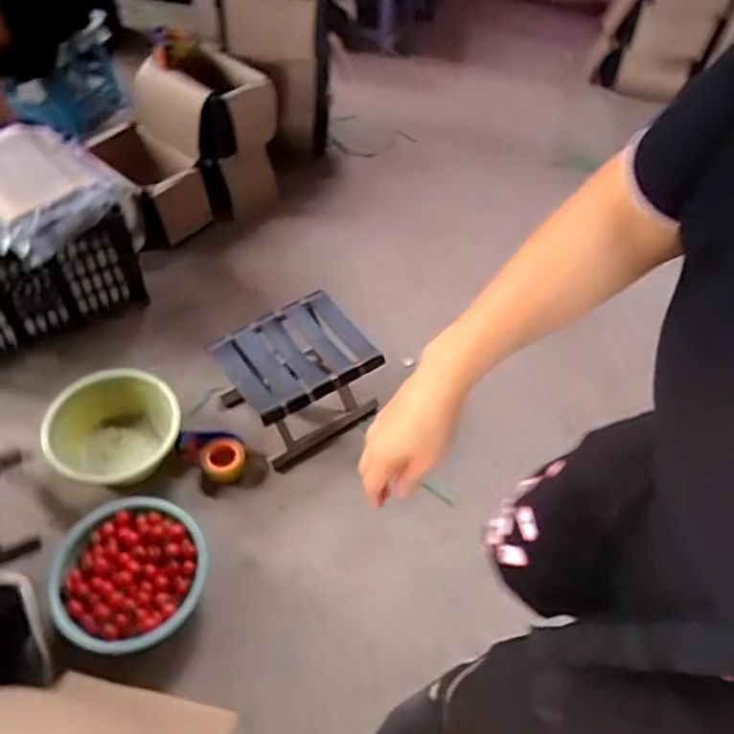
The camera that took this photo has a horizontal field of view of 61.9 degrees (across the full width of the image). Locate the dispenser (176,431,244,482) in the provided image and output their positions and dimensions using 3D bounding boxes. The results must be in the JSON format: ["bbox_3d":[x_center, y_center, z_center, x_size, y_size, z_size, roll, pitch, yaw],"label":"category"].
[{"bbox_3d":[-0.330,0.188,1.301,0.124,0.051,0.109,-12,55,-13],"label":"dispenser"}]

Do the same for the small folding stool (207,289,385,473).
[{"bbox_3d":[-0.144,0.014,1.357,0.308,0.206,0.264,-30,60,-24],"label":"small folding stool"}]

